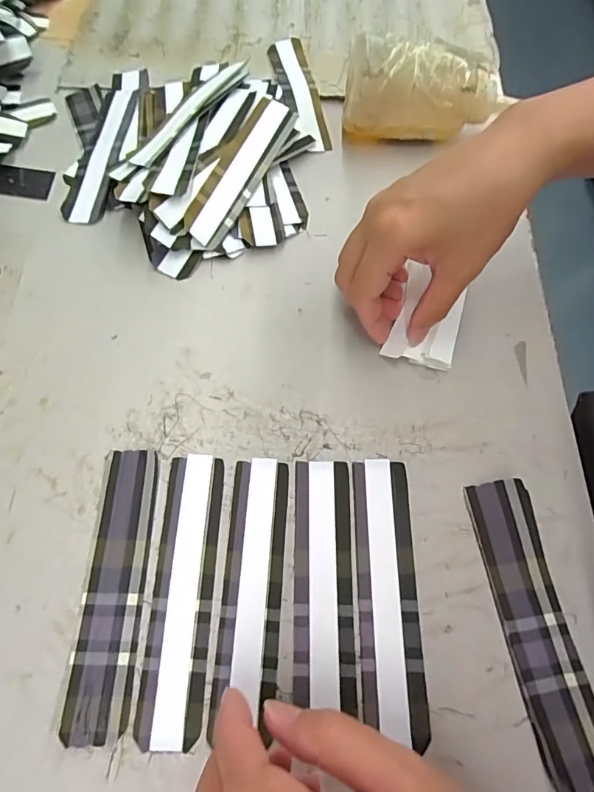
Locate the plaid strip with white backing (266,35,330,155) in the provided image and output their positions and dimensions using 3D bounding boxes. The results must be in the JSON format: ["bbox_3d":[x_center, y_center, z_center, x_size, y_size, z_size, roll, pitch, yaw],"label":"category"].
[{"bbox_3d":[0.001,-0.270,0.402,0.030,0.009,0.140,-10,67,-7],"label":"plaid strip with white backing"}]

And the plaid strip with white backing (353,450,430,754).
[{"bbox_3d":[0.049,0.102,0.248,0.033,0.005,0.135,0,65,2],"label":"plaid strip with white backing"}]

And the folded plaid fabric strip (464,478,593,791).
[{"bbox_3d":[0.125,0.118,0.237,0.034,0.012,0.146,-7,67,-6],"label":"folded plaid fabric strip"}]

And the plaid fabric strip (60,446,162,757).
[{"bbox_3d":[-0.097,0.098,0.242,0.030,0.004,0.141,1,67,-3],"label":"plaid fabric strip"}]

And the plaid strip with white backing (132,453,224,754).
[{"bbox_3d":[-0.061,0.102,0.246,0.031,0.006,0.142,3,66,-2],"label":"plaid strip with white backing"}]

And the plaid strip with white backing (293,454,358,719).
[{"bbox_3d":[0.014,0.096,0.250,0.032,0.004,0.122,1,66,-2],"label":"plaid strip with white backing"}]

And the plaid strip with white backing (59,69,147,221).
[{"bbox_3d":[-0.155,-0.211,0.370,0.035,0.014,0.171,6,66,-1],"label":"plaid strip with white backing"}]

